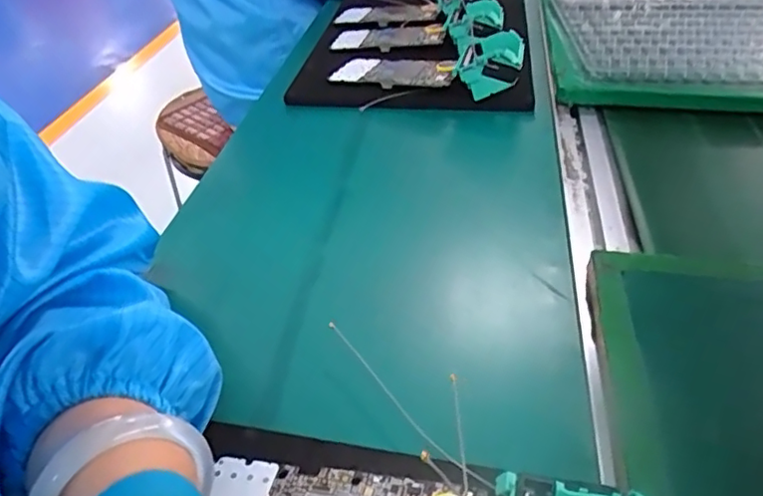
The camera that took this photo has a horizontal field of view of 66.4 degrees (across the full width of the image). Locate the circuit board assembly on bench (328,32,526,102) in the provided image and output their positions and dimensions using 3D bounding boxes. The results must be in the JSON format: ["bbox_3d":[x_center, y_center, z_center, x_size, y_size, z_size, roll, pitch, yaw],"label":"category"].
[{"bbox_3d":[0.050,-0.202,0.598,0.191,0.042,0.089,15,47,16],"label":"circuit board assembly on bench"}]

